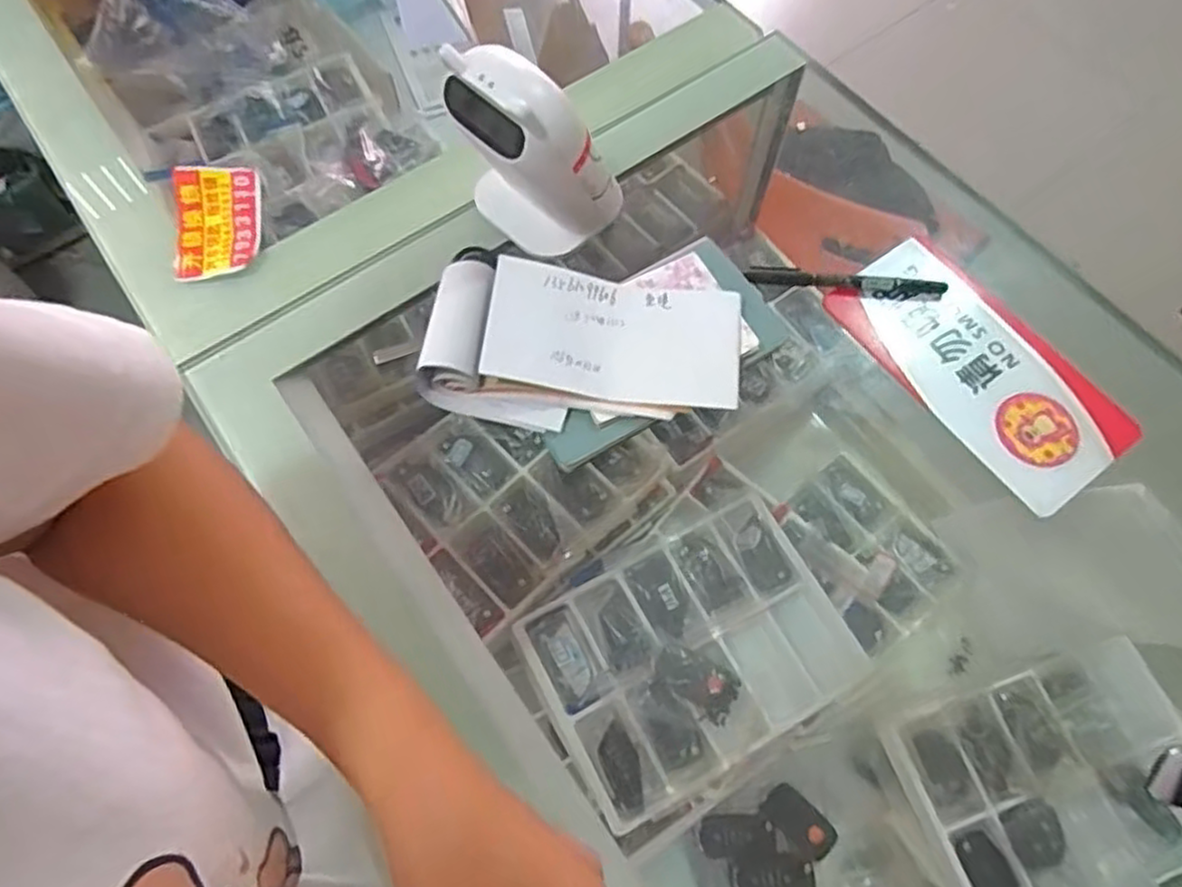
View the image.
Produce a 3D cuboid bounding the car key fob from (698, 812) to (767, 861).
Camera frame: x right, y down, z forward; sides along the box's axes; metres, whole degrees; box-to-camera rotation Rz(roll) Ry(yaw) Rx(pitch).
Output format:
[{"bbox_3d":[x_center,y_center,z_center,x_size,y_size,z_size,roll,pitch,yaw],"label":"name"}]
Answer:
[{"bbox_3d":[0.126,0.347,0.634,0.059,0.008,0.033,-8,67,-3],"label":"car key fob"}]

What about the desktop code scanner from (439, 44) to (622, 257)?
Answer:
[{"bbox_3d":[-0.041,-0.196,0.482,0.077,0.136,0.096,-41,72,-16],"label":"desktop code scanner"}]

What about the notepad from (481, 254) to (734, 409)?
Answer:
[{"bbox_3d":[0.015,-0.071,0.459,0.158,0.023,0.086,6,66,3],"label":"notepad"}]

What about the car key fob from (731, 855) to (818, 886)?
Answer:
[{"bbox_3d":[0.160,0.382,0.623,0.069,0.010,0.039,-7,66,-3],"label":"car key fob"}]

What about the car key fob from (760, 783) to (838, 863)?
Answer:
[{"bbox_3d":[0.188,0.339,0.639,0.039,0.018,0.063,-38,71,-15],"label":"car key fob"}]

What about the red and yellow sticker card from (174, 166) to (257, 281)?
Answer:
[{"bbox_3d":[-0.282,-0.167,0.534,0.056,0.018,0.093,-7,66,-3],"label":"red and yellow sticker card"}]

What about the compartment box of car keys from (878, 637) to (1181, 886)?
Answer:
[{"bbox_3d":[0.406,0.310,0.601,0.227,0.059,0.226,-21,68,-9],"label":"compartment box of car keys"}]

